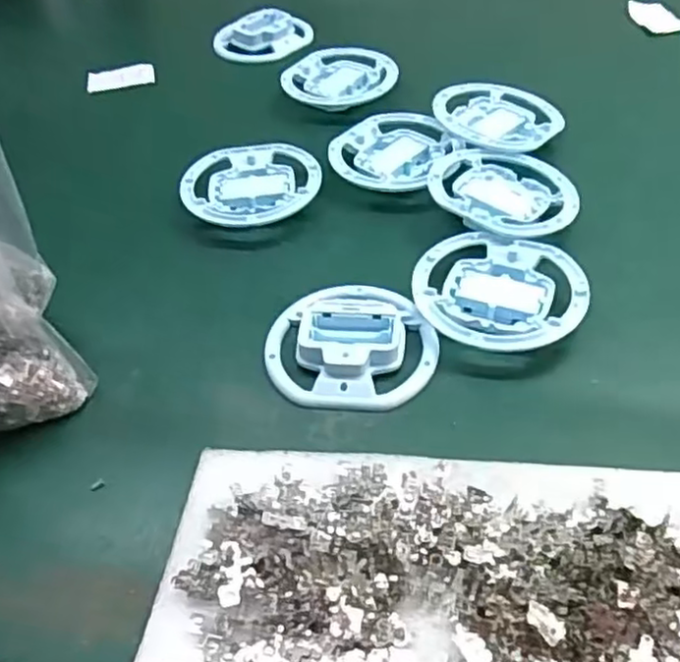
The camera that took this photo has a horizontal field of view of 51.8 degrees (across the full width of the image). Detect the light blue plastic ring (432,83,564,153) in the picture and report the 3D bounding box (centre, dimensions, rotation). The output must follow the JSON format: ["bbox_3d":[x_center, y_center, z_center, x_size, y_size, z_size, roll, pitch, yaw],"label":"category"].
[{"bbox_3d":[0.129,-0.178,0.580,0.094,0.018,0.101,-3,47,3],"label":"light blue plastic ring"}]

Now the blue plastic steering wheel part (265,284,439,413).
[{"bbox_3d":[0.007,0.005,0.428,0.102,0.020,0.094,3,47,8],"label":"blue plastic steering wheel part"}]

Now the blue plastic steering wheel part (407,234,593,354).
[{"bbox_3d":[0.100,-0.023,0.443,0.103,0.019,0.098,3,48,9],"label":"blue plastic steering wheel part"}]

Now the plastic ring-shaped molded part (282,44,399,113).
[{"bbox_3d":[-0.001,-0.243,0.661,0.103,0.016,0.099,-6,47,0],"label":"plastic ring-shaped molded part"}]

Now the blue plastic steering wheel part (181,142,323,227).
[{"bbox_3d":[-0.070,-0.115,0.543,0.104,0.016,0.101,-3,47,3],"label":"blue plastic steering wheel part"}]

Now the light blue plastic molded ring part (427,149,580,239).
[{"bbox_3d":[0.116,-0.101,0.507,0.096,0.024,0.105,-33,53,-23],"label":"light blue plastic molded ring part"}]

